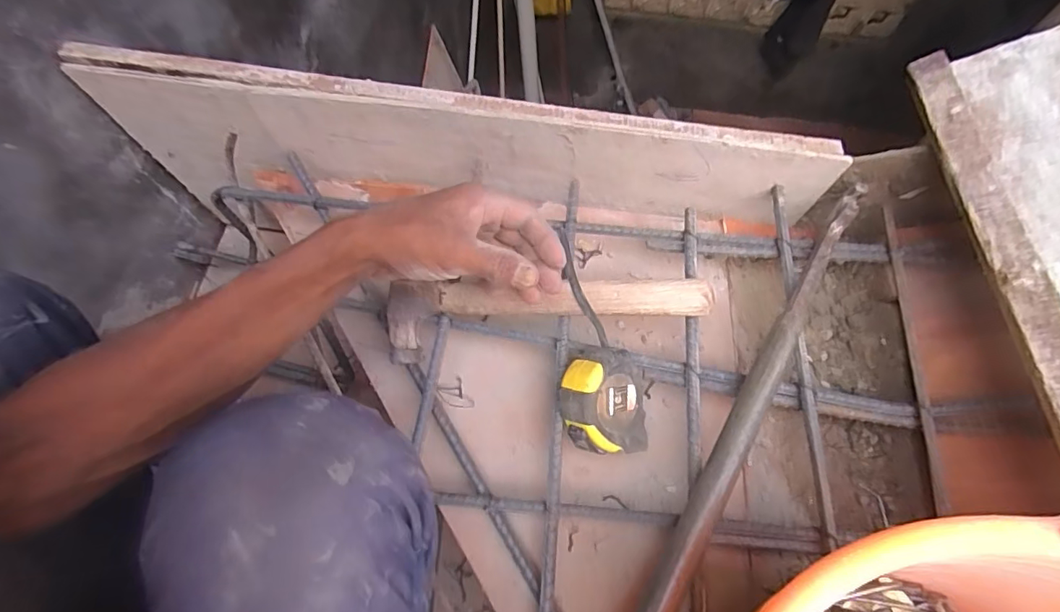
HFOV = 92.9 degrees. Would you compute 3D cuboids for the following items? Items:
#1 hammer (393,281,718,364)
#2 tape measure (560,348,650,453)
[{"bbox_3d":[0.015,-0.001,0.468,0.297,0.043,0.072,-5,68,-3],"label":"hammer"},{"bbox_3d":[0.066,0.091,0.451,0.076,0.044,0.100,-26,105,-29],"label":"tape measure"}]

